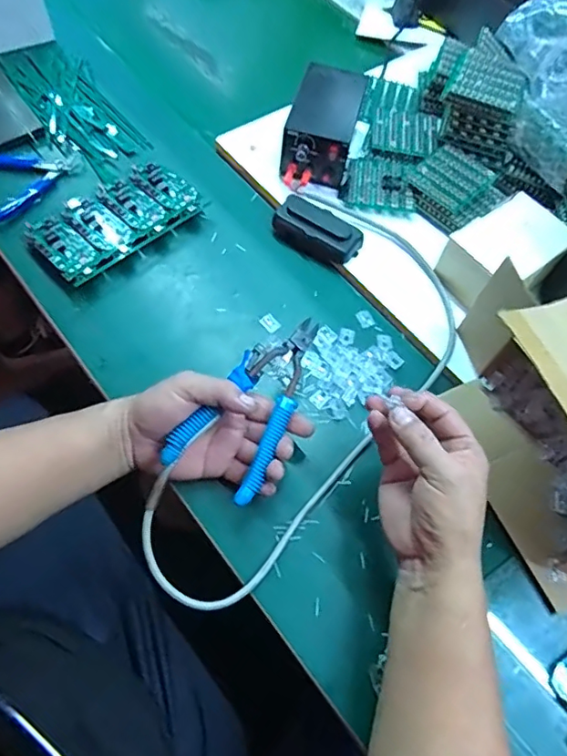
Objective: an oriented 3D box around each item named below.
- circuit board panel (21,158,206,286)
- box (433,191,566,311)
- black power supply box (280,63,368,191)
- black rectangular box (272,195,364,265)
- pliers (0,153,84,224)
[{"bbox_3d":[-0.196,-0.187,0.611,0.189,0.024,0.103,-39,70,-19],"label":"circuit board panel"},{"bbox_3d":[0.248,-0.135,0.579,0.128,0.066,0.092,-31,69,-15],"label":"box"},{"bbox_3d":[0.050,-0.315,0.644,0.081,0.070,0.148,14,64,5],"label":"black power supply box"},{"bbox_3d":[0.038,-0.173,0.614,0.100,0.030,0.056,36,67,16],"label":"black rectangular box"},{"bbox_3d":[-0.310,-0.253,0.632,0.128,0.011,0.103,-32,68,-17],"label":"pliers"}]

